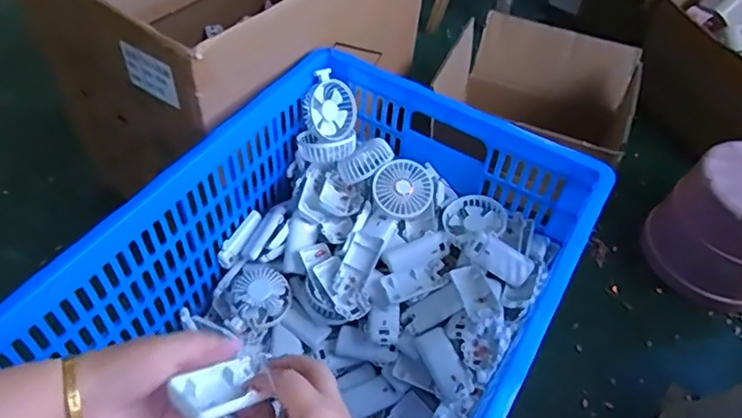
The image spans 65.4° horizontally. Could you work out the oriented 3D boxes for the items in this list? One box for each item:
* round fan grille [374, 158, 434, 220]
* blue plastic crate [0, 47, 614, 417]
[{"bbox_3d":[0.047,-0.031,0.846,0.084,0.023,0.086,-1,81,5],"label":"round fan grille"},{"bbox_3d":[-0.053,0.138,0.746,0.467,0.304,0.637,28,54,17],"label":"blue plastic crate"}]

